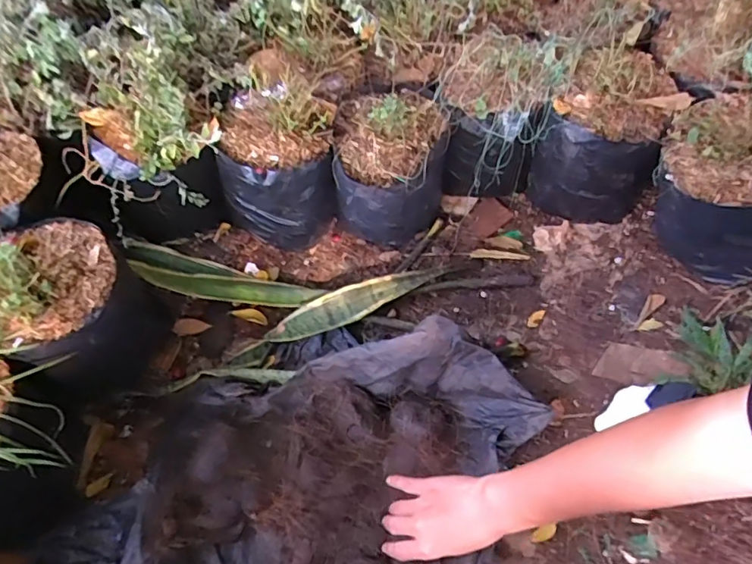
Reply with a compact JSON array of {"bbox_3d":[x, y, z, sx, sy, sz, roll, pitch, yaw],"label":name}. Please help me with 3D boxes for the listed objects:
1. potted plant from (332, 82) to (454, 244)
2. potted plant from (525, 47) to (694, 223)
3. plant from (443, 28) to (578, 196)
[{"bbox_3d":[0.018,-0.148,0.690,0.141,0.198,0.156,11,59,4],"label":"potted plant"},{"bbox_3d":[0.277,-0.169,0.666,0.135,0.202,0.140,20,60,9],"label":"potted plant"},{"bbox_3d":[0.159,-0.227,0.700,0.141,0.193,0.147,15,59,6],"label":"plant"}]

